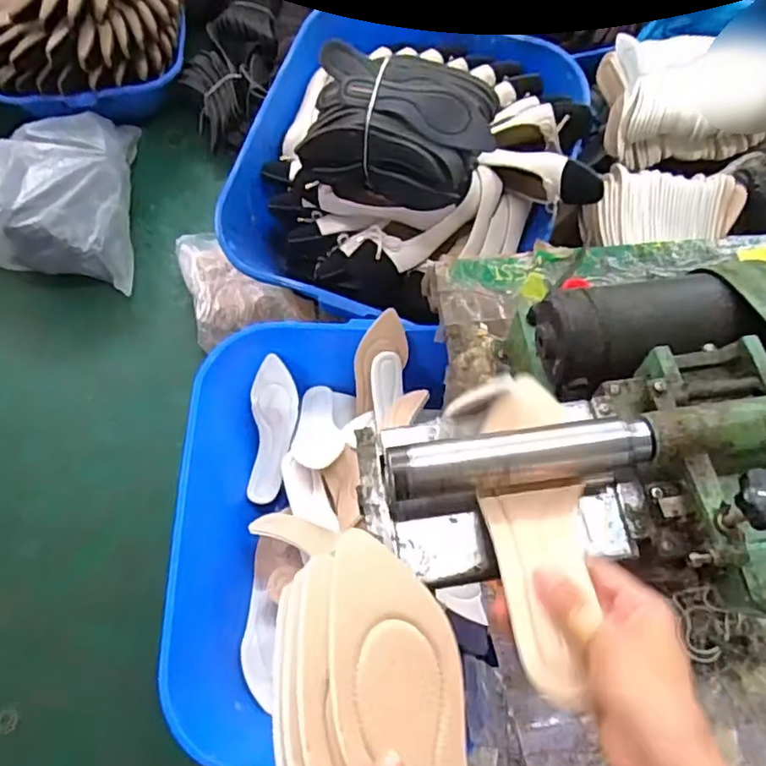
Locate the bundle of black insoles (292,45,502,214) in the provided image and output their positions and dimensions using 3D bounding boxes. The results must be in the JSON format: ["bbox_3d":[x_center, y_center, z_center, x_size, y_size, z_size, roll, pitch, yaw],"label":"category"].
[{"bbox_3d":[0.025,-0.377,0.920,0.269,0.149,0.186,23,68,8],"label":"bundle of black insoles"}]

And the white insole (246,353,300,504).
[{"bbox_3d":[-0.171,0.073,0.947,0.069,0.021,0.219,5,91,0],"label":"white insole"}]

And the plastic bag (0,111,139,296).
[{"bbox_3d":[-0.994,-0.493,1.506,0.708,0.163,0.501,-2,67,-3],"label":"plastic bag"}]

